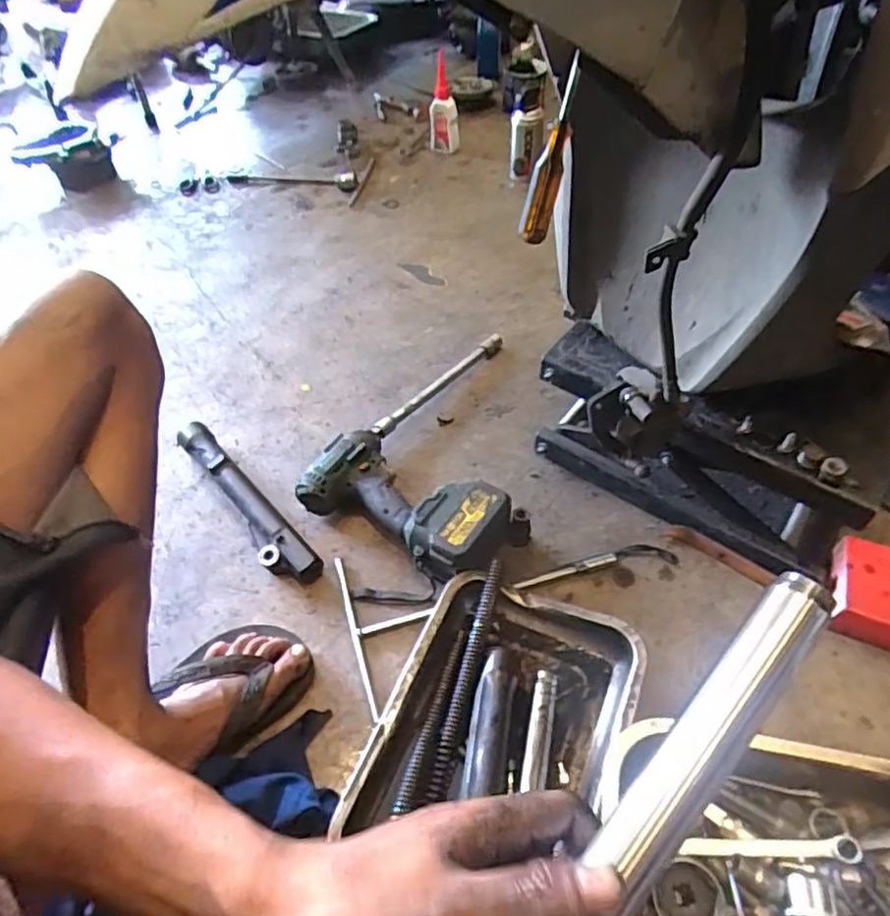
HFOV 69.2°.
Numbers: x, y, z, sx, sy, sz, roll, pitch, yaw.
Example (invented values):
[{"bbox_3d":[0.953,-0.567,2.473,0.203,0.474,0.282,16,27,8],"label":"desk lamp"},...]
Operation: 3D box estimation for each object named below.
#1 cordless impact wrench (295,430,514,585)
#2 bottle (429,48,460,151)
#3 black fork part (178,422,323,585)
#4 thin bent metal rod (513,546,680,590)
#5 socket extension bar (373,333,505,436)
[{"bbox_3d":[-0.049,0.054,0.778,0.262,0.079,0.132,27,56,22],"label":"cordless impact wrench"},{"bbox_3d":[-0.005,-0.707,1.293,0.059,0.263,0.034,1,73,3],"label":"bottle"},{"bbox_3d":[-0.255,0.055,0.817,0.050,0.041,0.302,-34,57,-24],"label":"black fork part"},{"bbox_3d":[0.173,0.124,0.747,0.197,0.017,0.030,-10,51,-6],"label":"thin bent metal rod"},{"bbox_3d":[-0.004,-0.108,0.931,0.028,0.027,0.267,34,59,26],"label":"socket extension bar"}]

